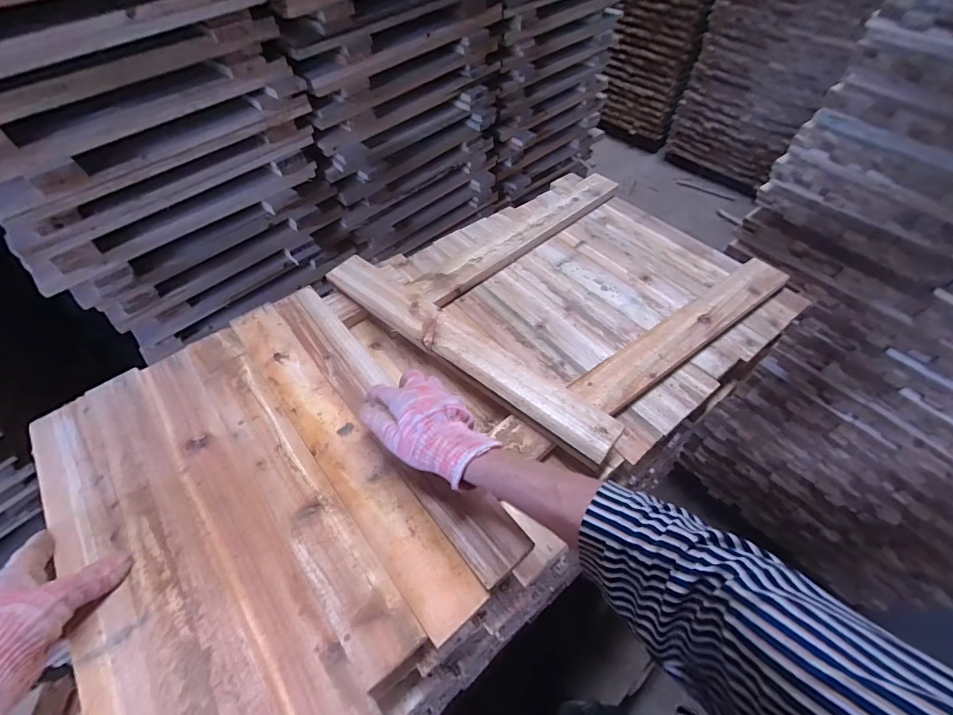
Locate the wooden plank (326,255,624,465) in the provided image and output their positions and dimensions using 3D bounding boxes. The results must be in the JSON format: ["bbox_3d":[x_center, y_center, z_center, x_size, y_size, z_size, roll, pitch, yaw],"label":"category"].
[{"bbox_3d":[-0.027,-0.021,0.579,0.474,0.025,0.065,34,61,23],"label":"wooden plank"}]

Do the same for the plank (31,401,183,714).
[{"bbox_3d":[-0.362,0.211,0.406,0.062,0.011,0.469,-35,58,-23],"label":"plank"}]

